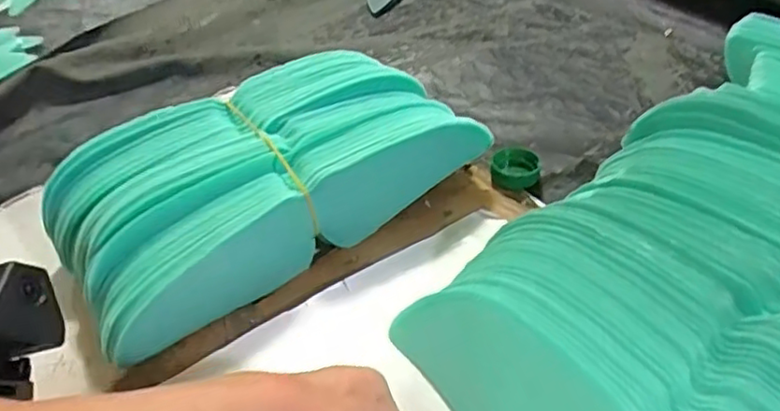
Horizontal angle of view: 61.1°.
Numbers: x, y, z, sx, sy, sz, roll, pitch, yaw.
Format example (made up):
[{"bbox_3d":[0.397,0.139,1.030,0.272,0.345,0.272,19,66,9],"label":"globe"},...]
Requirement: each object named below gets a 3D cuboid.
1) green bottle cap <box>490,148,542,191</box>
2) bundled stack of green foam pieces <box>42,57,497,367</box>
[{"bbox_3d":[0.083,-0.025,0.435,0.031,0.014,0.026,6,49,11],"label":"green bottle cap"},{"bbox_3d":[-0.074,-0.014,0.399,0.238,0.070,0.123,-30,52,-20],"label":"bundled stack of green foam pieces"}]

